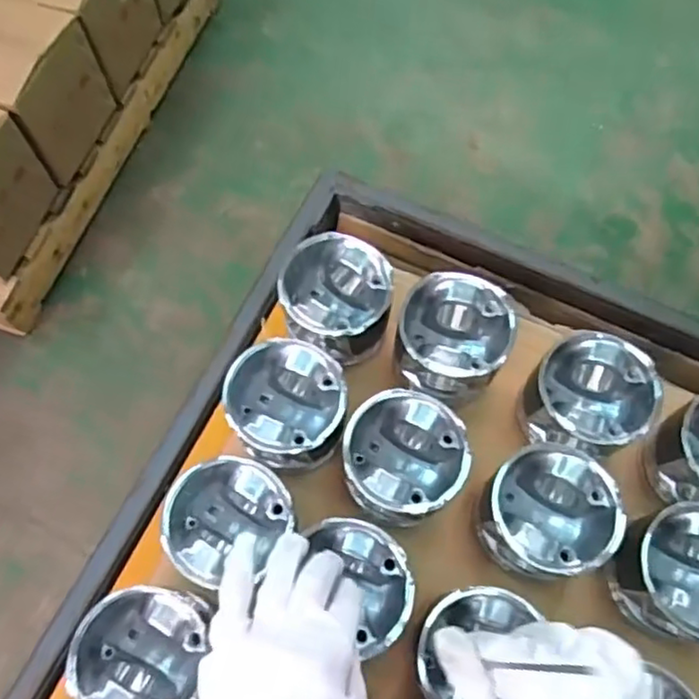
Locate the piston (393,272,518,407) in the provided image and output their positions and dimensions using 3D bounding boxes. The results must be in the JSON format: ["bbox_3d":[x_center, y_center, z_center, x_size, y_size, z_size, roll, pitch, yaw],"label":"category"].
[{"bbox_3d":[0.090,-0.007,0.579,0.099,0.075,0.097,11,69,6],"label":"piston"}]

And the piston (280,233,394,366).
[{"bbox_3d":[-0.009,-0.043,0.588,0.099,0.069,0.098,0,68,1],"label":"piston"}]

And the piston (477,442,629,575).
[{"bbox_3d":[0.152,0.131,0.523,0.093,0.084,0.099,0,68,1],"label":"piston"}]

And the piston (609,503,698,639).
[{"bbox_3d":[0.250,0.167,0.504,0.106,0.073,0.097,5,69,3],"label":"piston"}]

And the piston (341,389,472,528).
[{"bbox_3d":[0.045,0.089,0.537,0.099,0.079,0.092,0,68,1],"label":"piston"}]

